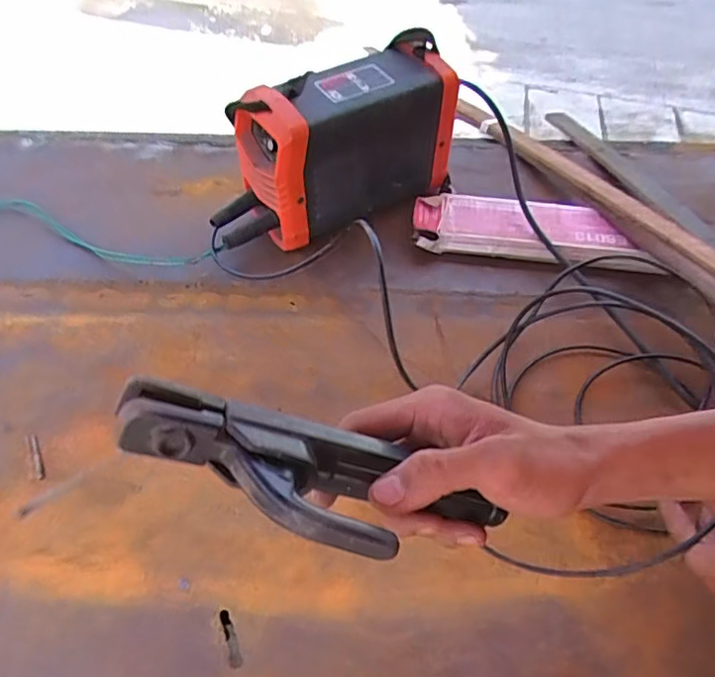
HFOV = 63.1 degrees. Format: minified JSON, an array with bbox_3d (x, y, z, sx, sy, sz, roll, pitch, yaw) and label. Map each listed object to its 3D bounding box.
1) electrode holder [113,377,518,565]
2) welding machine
[{"bbox_3d":[-0.017,0.060,0.248,0.167,0.025,0.054,22,51,-15],"label":"electrode holder"},{"bbox_3d":[-0.034,-0.217,0.695,0.294,0.176,0.105,-27,58,-21],"label":"welding machine"}]

